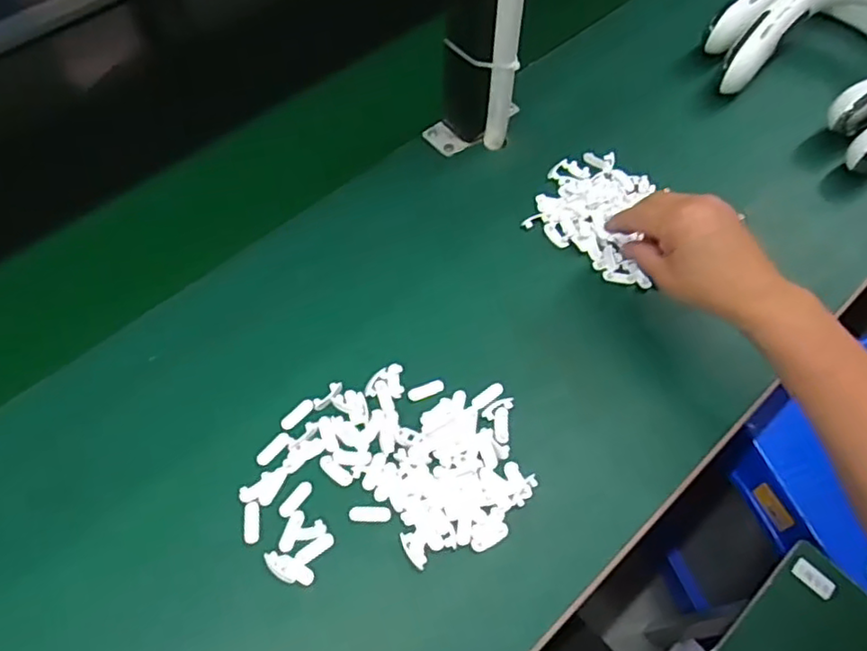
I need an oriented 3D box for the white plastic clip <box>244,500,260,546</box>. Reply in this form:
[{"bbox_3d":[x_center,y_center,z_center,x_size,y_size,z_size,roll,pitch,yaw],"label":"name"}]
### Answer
[{"bbox_3d":[-0.126,0.136,0.441,0.011,0.004,0.028,-6,61,-4],"label":"white plastic clip"}]

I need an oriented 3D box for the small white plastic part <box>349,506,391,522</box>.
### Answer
[{"bbox_3d":[-0.044,0.131,0.442,0.029,0.004,0.011,0,61,-1],"label":"small white plastic part"}]

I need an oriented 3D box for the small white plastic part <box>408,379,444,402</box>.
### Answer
[{"bbox_3d":[-0.006,0.050,0.490,0.029,0.004,0.011,-20,63,-12],"label":"small white plastic part"}]

